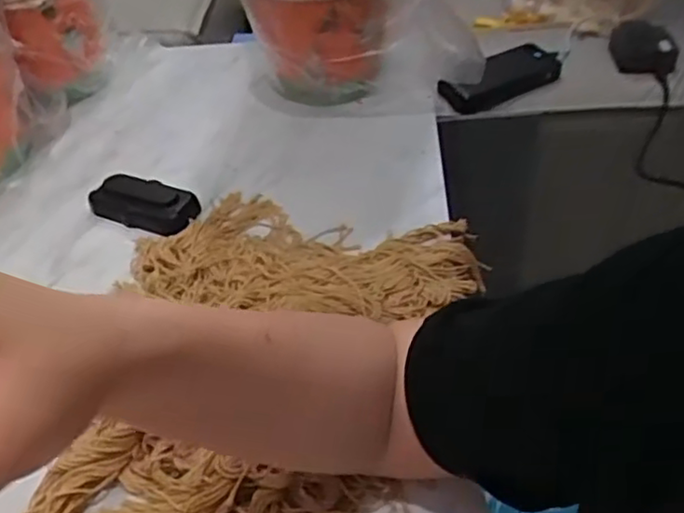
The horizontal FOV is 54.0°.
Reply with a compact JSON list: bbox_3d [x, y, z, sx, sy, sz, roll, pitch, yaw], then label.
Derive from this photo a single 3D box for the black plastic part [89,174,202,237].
[{"bbox_3d":[-0.190,-0.053,0.644,0.104,0.023,0.055,13,47,20],"label":"black plastic part"}]

